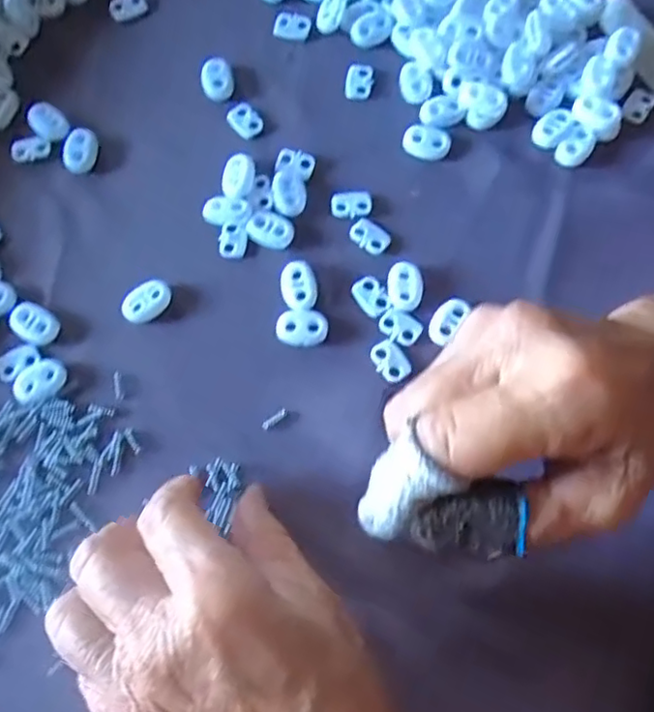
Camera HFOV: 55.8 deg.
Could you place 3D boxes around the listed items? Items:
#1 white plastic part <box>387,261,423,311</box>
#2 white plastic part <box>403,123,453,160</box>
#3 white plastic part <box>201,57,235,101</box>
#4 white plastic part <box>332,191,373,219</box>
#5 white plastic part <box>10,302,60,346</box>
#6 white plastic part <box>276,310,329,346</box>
[{"bbox_3d":[0.036,-0.032,0.282,0.015,0.005,0.022,0,73,0],"label":"white plastic part"},{"bbox_3d":[0.049,-0.104,0.301,0.023,0.005,0.016,23,75,7],"label":"white plastic part"},{"bbox_3d":[-0.056,-0.141,0.314,0.016,0.006,0.023,-9,73,-2],"label":"white plastic part"},{"bbox_3d":[0.012,-0.072,0.295,0.019,0.004,0.014,5,73,2],"label":"white plastic part"},{"bbox_3d":[-0.132,-0.015,0.279,0.022,0.005,0.016,27,75,8],"label":"white plastic part"},{"bbox_3d":[-0.011,-0.013,0.278,0.023,0.006,0.016,7,73,2],"label":"white plastic part"}]

